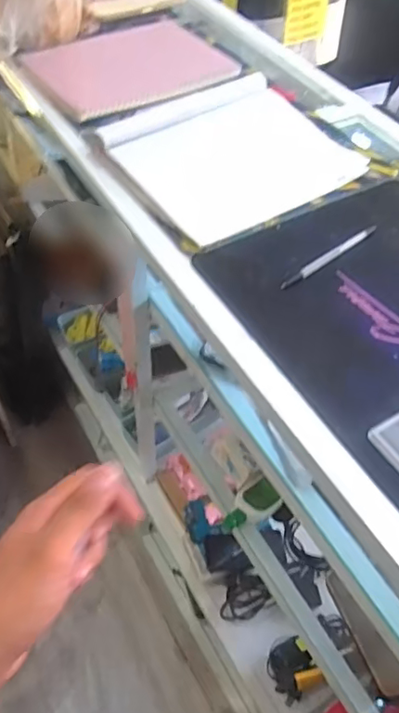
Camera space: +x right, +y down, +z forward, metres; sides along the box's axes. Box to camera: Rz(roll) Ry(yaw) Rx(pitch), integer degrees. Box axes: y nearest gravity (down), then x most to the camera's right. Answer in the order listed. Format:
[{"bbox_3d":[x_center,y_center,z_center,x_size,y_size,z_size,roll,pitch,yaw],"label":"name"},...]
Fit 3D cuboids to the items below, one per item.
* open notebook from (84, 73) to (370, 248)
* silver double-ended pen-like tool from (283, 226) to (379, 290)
[{"bbox_3d":[0.031,-0.249,0.675,0.247,0.023,0.237,-29,58,-22],"label":"open notebook"},{"bbox_3d":[0.136,-0.104,0.576,0.141,0.006,0.012,-34,60,-25],"label":"silver double-ended pen-like tool"}]

